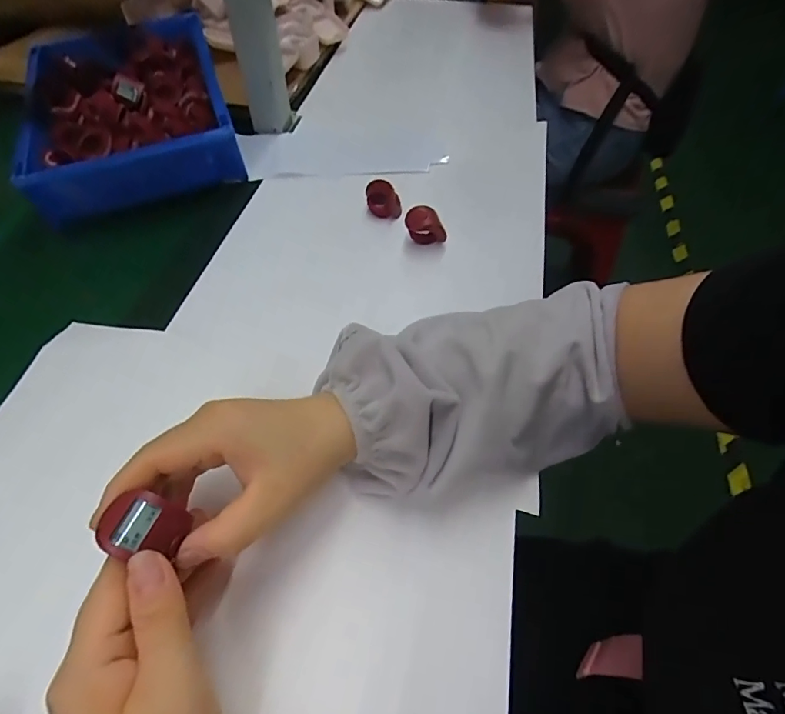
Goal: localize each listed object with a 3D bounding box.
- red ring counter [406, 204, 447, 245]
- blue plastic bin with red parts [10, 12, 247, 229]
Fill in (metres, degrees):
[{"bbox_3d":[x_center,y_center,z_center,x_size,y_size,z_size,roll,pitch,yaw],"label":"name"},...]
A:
[{"bbox_3d":[0.031,-0.124,0.462,0.032,0.035,0.025,-18,54,-13],"label":"red ring counter"},{"bbox_3d":[-0.324,-0.322,0.606,0.209,0.082,0.376,-16,54,-12],"label":"blue plastic bin with red parts"}]

